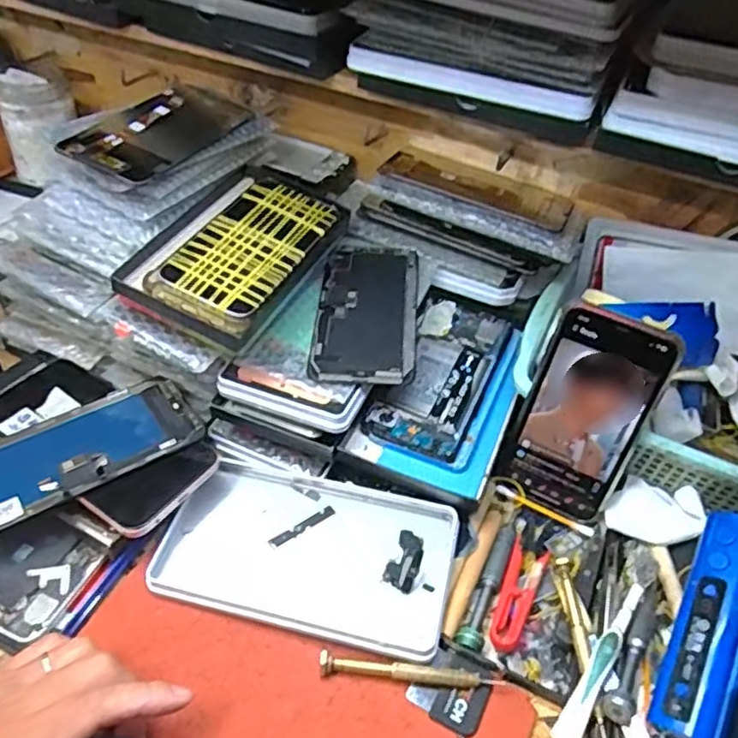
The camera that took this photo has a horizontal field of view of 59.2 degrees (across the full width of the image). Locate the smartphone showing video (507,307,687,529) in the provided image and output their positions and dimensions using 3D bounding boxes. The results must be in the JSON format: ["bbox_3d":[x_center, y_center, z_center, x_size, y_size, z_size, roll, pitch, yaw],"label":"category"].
[{"bbox_3d":[0.149,0.034,0.444,0.073,0.148,0.006,24,27,18],"label":"smartphone showing video"}]

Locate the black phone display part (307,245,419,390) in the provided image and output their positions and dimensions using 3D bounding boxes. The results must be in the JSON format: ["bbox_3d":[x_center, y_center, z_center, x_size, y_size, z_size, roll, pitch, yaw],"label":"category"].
[{"bbox_3d":[0.000,-0.045,0.498,0.074,0.009,0.149,4,48,1],"label":"black phone display part"}]

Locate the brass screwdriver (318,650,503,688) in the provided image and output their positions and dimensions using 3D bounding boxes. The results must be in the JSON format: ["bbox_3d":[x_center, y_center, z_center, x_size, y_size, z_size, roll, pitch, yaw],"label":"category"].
[{"bbox_3d":[0.025,0.177,0.378,0.107,0.011,0.010,5,44,-1],"label":"brass screwdriver"}]

